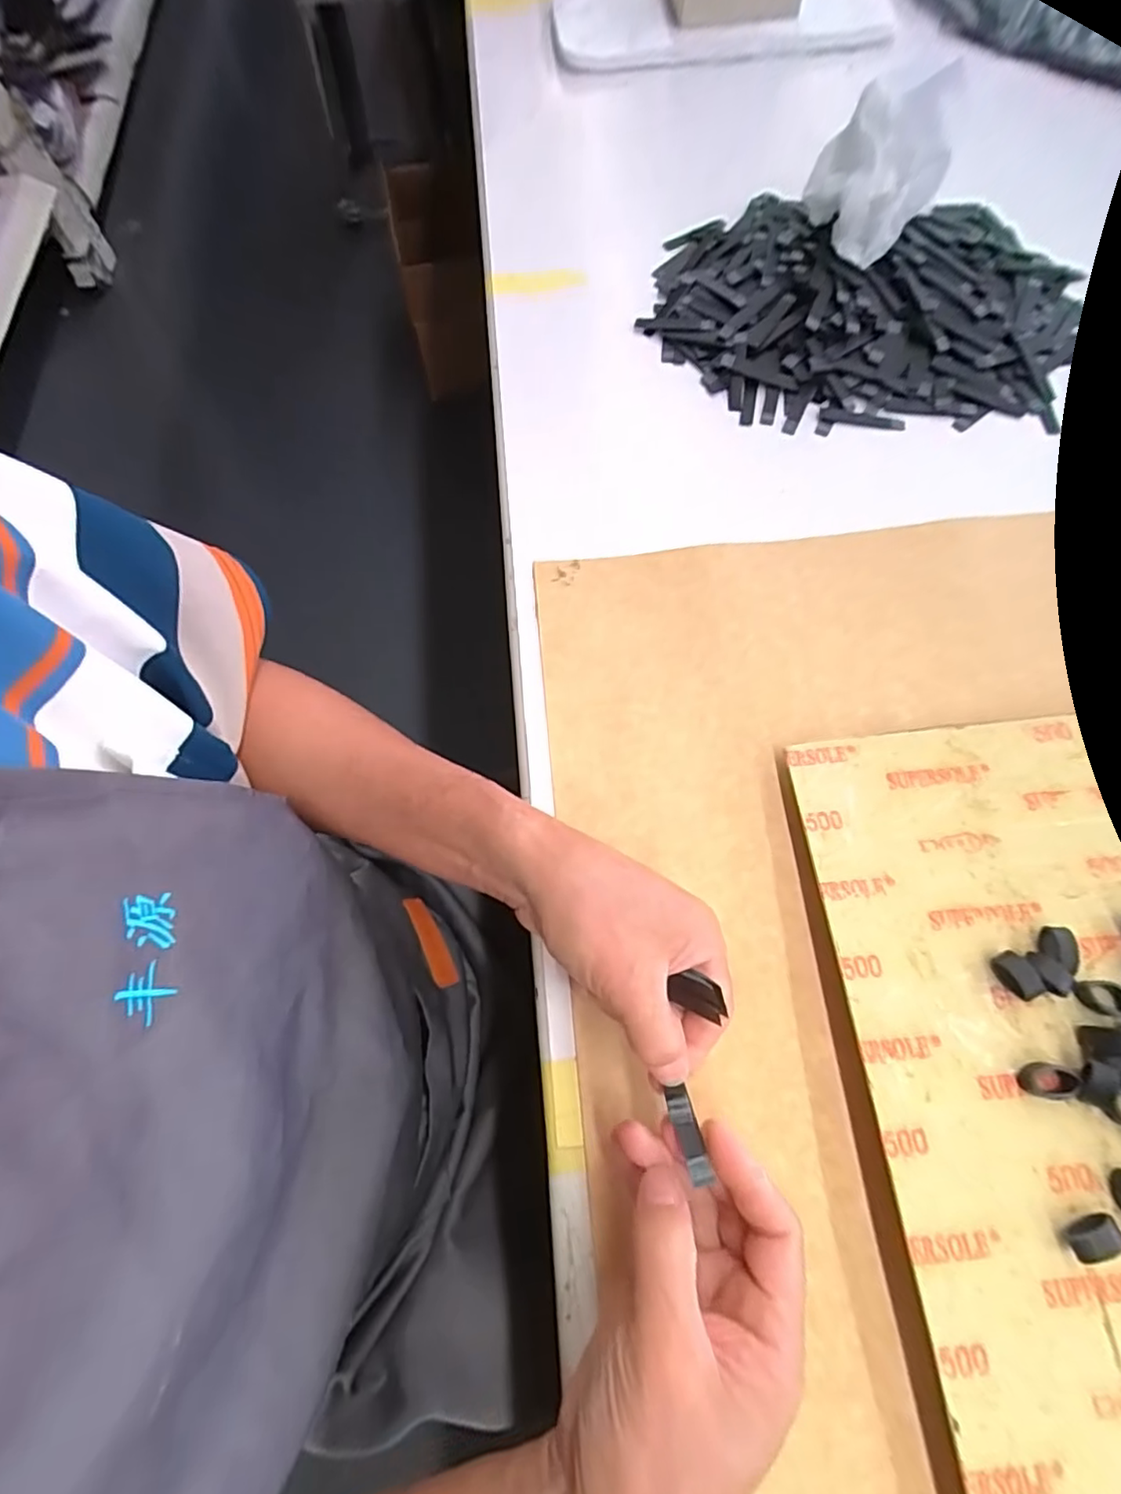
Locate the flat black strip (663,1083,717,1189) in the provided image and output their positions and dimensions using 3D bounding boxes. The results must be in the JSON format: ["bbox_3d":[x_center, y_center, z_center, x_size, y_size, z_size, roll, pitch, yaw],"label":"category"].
[{"bbox_3d":[0.052,0.156,0.245,0.010,0.004,0.032,-15,53,-4],"label":"flat black strip"}]

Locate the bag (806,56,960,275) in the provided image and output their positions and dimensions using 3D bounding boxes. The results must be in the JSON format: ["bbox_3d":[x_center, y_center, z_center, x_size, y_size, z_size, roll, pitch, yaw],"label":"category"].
[{"bbox_3d":[0.216,-0.401,0.418,0.064,0.083,0.077,-38,74,-11],"label":"bag"}]

